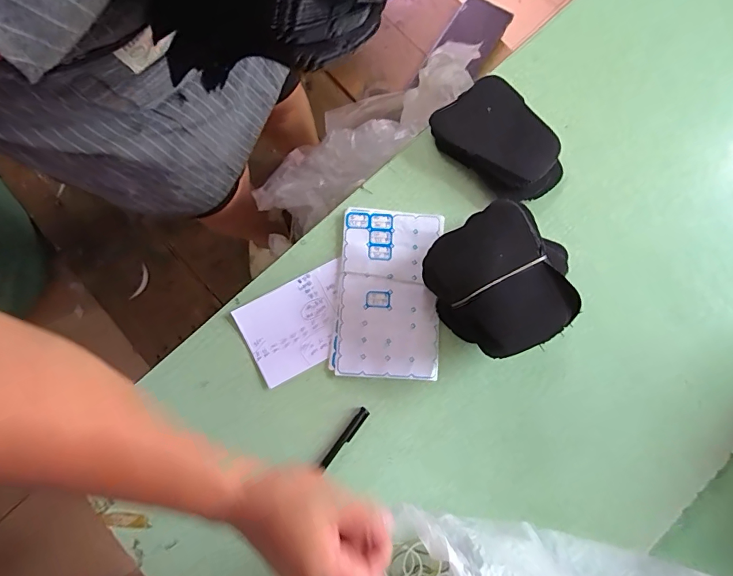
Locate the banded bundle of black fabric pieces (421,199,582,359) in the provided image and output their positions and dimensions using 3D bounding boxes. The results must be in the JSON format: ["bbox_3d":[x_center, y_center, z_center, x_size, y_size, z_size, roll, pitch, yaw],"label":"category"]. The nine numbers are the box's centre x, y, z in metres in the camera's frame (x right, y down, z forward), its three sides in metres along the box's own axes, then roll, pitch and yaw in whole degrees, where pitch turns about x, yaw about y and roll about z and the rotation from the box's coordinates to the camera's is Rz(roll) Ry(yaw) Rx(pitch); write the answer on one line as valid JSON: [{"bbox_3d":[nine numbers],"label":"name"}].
[{"bbox_3d":[0.143,-0.008,0.476,0.128,0.098,0.147,-30,80,-5],"label":"banded bundle of black fabric pieces"}]

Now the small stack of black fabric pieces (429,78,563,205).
[{"bbox_3d":[0.166,-0.181,0.539,0.116,0.037,0.163,-36,80,-7],"label":"small stack of black fabric pieces"}]

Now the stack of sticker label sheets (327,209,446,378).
[{"bbox_3d":[0.026,0.005,0.517,0.123,0.008,0.200,5,78,2],"label":"stack of sticker label sheets"}]

